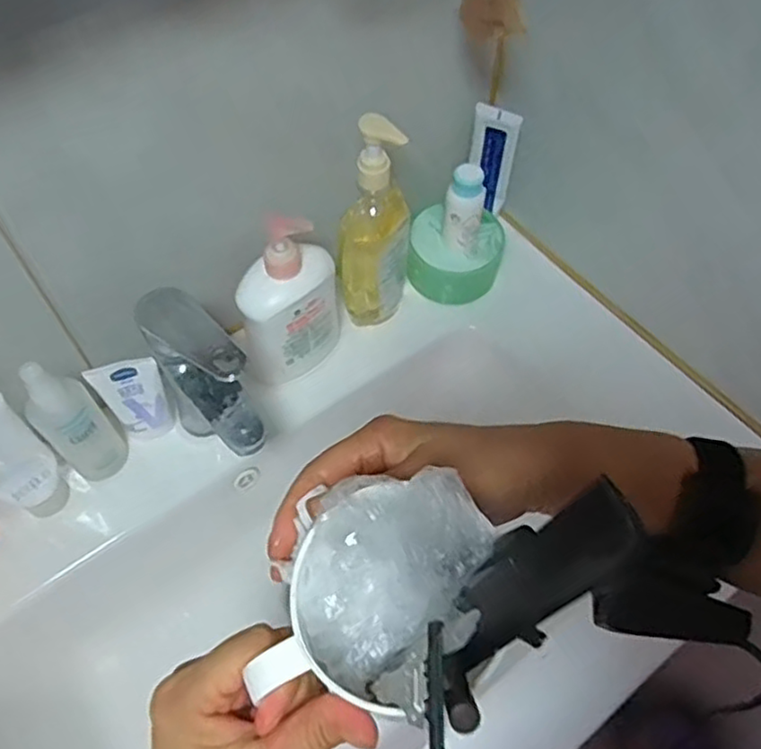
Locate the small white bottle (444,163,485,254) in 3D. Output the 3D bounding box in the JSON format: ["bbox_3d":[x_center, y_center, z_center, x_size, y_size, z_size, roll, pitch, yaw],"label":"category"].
[{"bbox_3d":[0.082,-0.162,0.659,0.039,0.097,0.033,11,57,5],"label":"small white bottle"}]

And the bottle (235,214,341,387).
[{"bbox_3d":[-0.078,-0.064,0.607,0.092,0.177,0.050,-18,59,-13],"label":"bottle"}]

